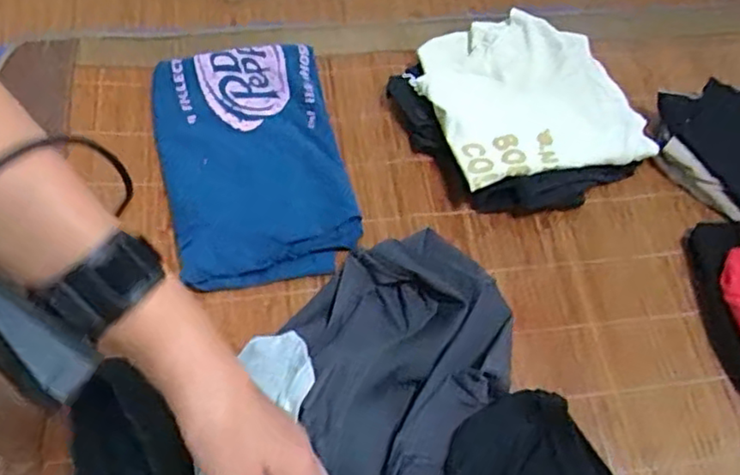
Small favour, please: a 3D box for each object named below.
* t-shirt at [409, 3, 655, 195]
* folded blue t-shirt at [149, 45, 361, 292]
[{"bbox_3d":[0.176,-0.172,0.738,0.233,0.040,0.226,-14,63,-14],"label":"t-shirt"},{"bbox_3d":[-0.129,-0.083,0.708,0.184,0.028,0.271,-12,63,-10],"label":"folded blue t-shirt"}]

